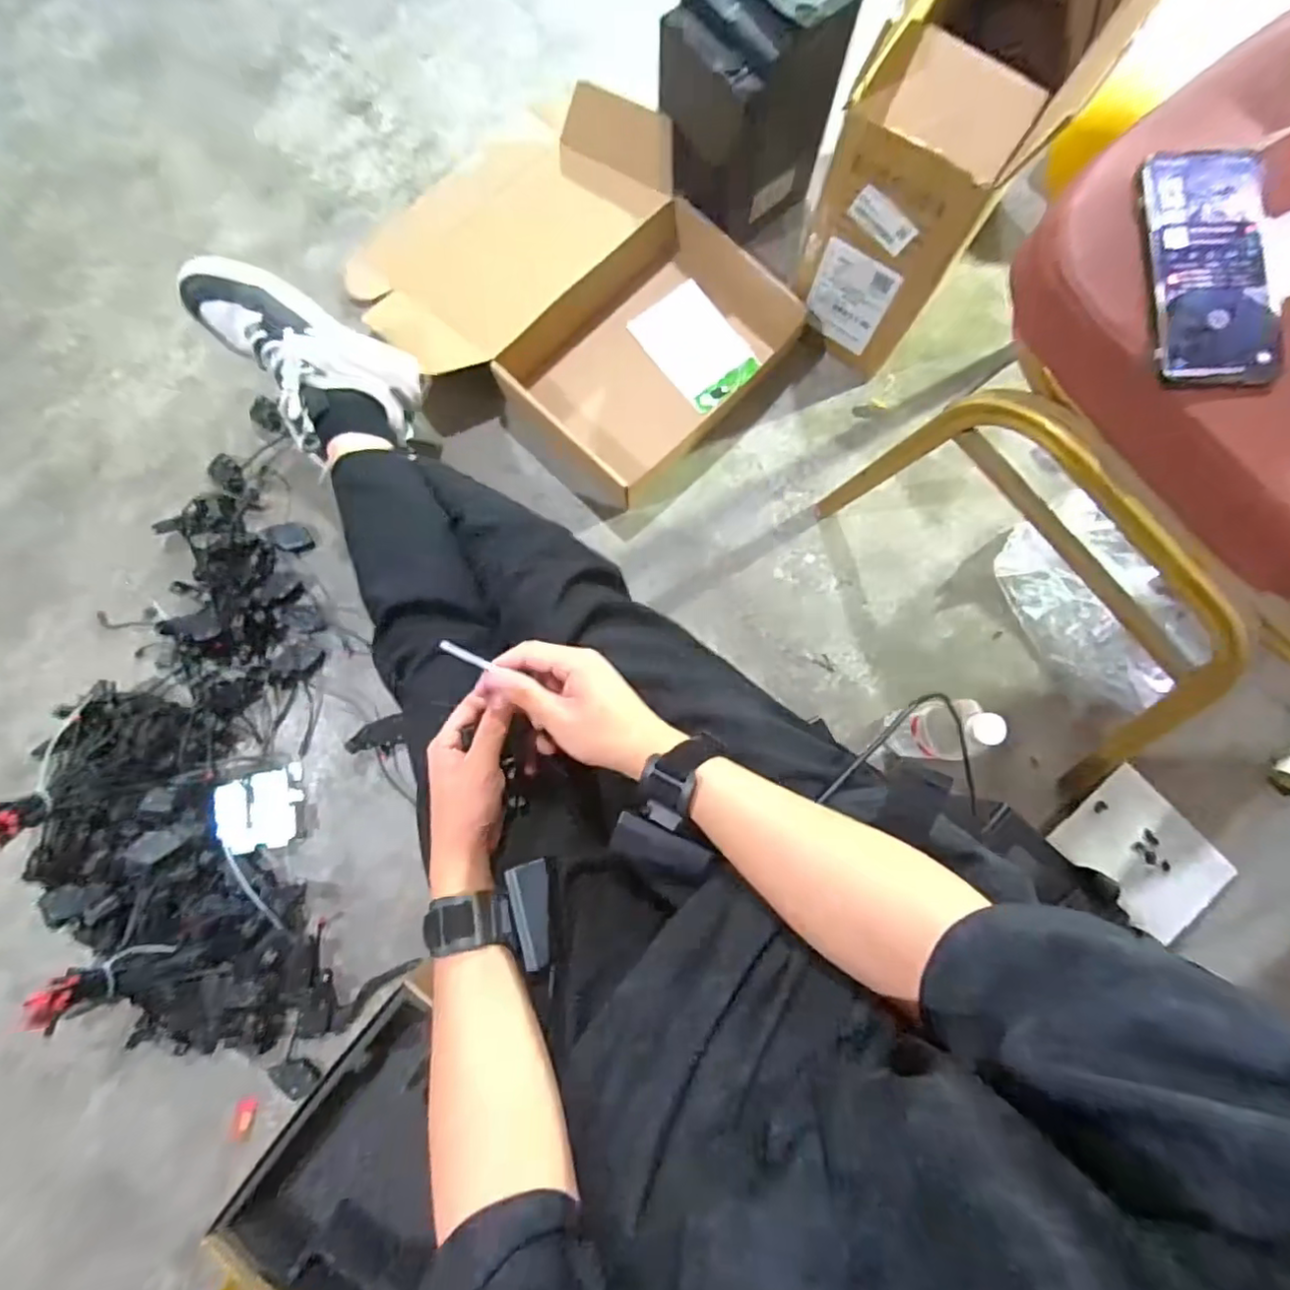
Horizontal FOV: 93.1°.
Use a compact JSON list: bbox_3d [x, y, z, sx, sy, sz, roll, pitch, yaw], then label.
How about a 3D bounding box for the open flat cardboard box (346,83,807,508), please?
[{"bbox_3d":[-0.122,-0.518,0.879,0.579,0.124,0.440,44,85,6],"label":"open flat cardboard box"}]

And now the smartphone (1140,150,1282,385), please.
[{"bbox_3d":[0.379,-0.252,0.408,0.080,0.014,0.161,-4,86,4],"label":"smartphone"}]

